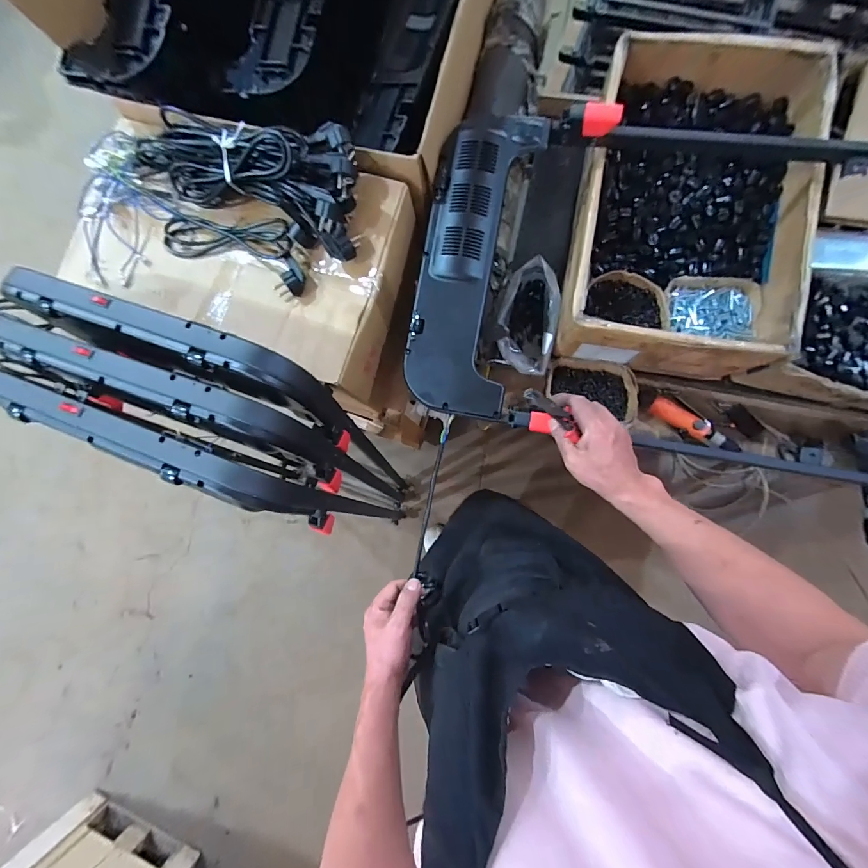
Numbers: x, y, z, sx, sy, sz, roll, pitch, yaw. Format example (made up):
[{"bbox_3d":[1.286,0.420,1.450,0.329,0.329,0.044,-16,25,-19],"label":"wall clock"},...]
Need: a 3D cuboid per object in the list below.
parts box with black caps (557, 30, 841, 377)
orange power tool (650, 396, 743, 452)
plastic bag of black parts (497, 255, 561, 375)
[{"bbox_3d":[0.452,-0.408,0.681,0.372,0.155,0.555,8,86,7],"label":"parts box with black caps"},{"bbox_3d":[0.529,-0.018,0.759,0.170,0.035,0.042,35,90,8],"label":"orange power tool"},{"bbox_3d":[0.190,-0.231,0.755,0.105,0.126,0.219,11,87,7],"label":"plastic bag of black parts"}]

